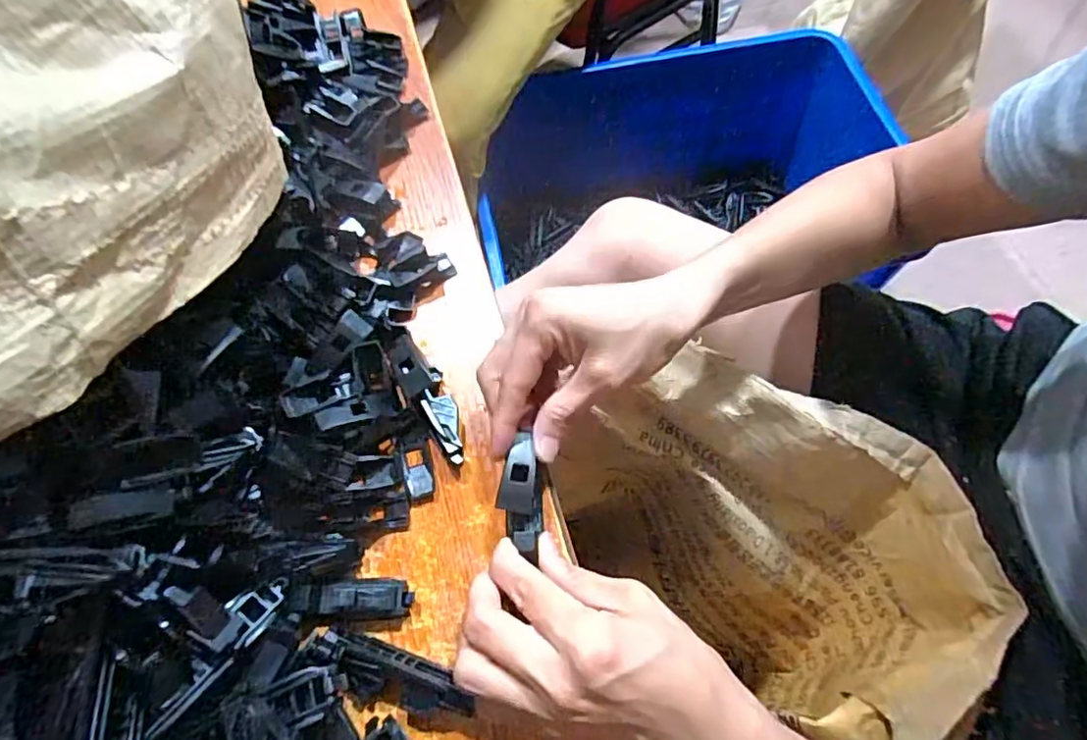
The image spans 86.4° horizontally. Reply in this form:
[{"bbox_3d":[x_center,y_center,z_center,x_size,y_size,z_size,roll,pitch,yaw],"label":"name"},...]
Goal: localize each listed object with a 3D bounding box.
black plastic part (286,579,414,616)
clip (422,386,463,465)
[{"bbox_3d":[-0.092,0.109,0.277,0.055,0.016,0.017,5,64,-14],"label":"black plastic part"},{"bbox_3d":[-0.053,0.032,0.317,0.017,0.017,0.043,-17,65,-7],"label":"clip"}]

